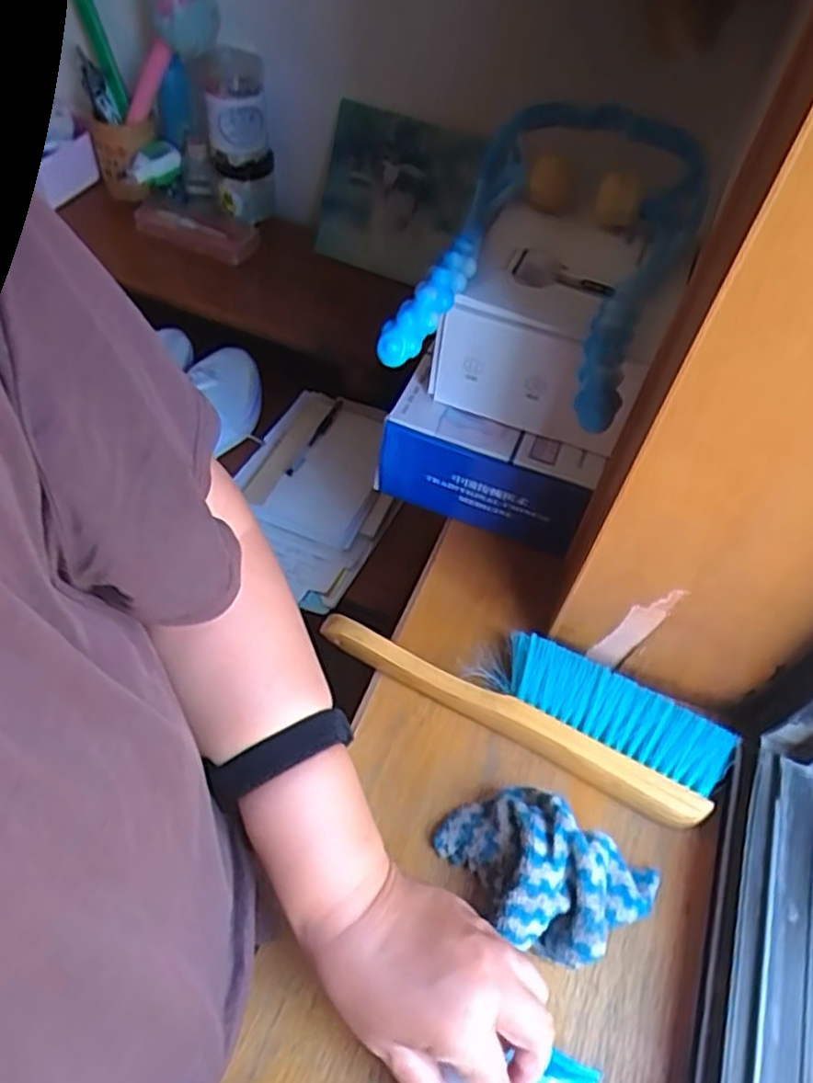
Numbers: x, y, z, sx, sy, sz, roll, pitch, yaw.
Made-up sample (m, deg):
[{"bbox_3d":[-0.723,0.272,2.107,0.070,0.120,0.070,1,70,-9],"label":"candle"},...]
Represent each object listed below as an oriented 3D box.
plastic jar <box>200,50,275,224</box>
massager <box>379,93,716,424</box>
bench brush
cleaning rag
[{"bbox_3d":[-0.226,-0.544,1.000,0.083,0.196,0.075,-8,55,-9],"label":"plastic jar"},{"bbox_3d":[0.120,-0.235,0.555,0.179,0.060,0.330,19,55,10],"label":"massager"},{"bbox_3d":[0.088,0.109,0.549,0.289,0.034,0.079,25,56,14],"label":"bench brush"},{"bbox_3d":[0.084,0.210,0.462,0.138,0.058,0.090,28,57,16],"label":"cleaning rag"}]

